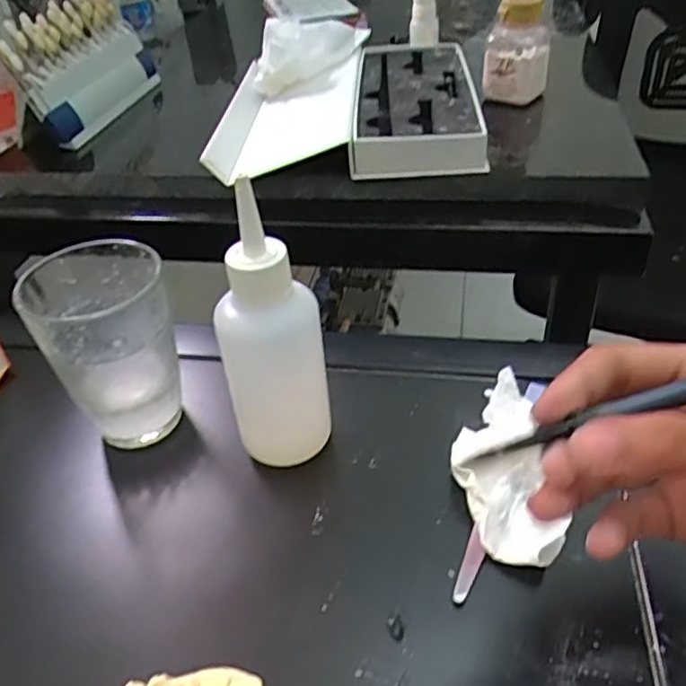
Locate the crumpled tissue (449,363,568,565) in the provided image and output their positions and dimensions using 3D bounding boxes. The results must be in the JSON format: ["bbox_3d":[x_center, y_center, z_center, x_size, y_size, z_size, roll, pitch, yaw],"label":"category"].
[{"bbox_3d":[0.078,0.054,0.304,0.048,0.018,0.099,3,47,8],"label":"crumpled tissue"}]

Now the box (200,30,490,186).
[{"bbox_3d":[0.005,-0.181,0.494,0.193,0.039,0.219,-1,39,4],"label":"box"}]

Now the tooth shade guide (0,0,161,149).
[{"bbox_3d":[-0.211,-0.228,0.528,0.035,0.092,0.163,5,39,11],"label":"tooth shade guide"}]

